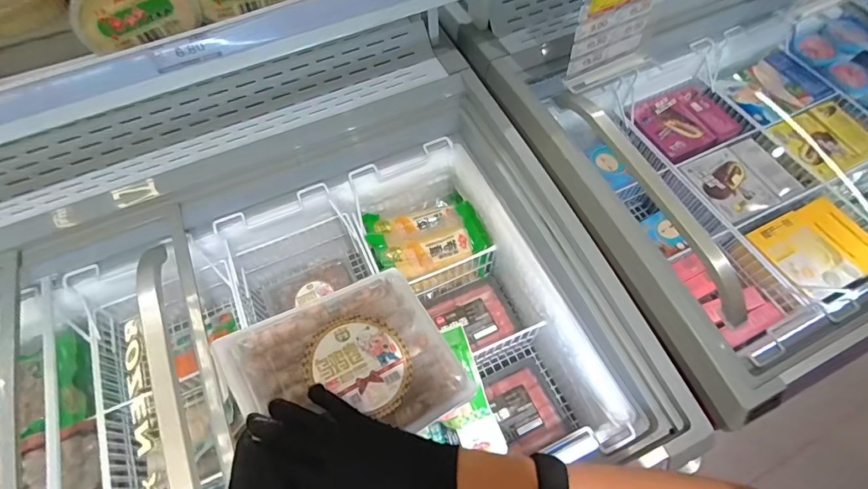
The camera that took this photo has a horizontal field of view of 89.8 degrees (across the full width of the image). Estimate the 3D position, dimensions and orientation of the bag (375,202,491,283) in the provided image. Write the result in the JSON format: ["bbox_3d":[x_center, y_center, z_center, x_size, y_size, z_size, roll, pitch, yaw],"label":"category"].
[{"bbox_3d":[-0.001,0.001,0.973,0.245,0.040,0.110,-26,63,-12],"label":"bag"}]

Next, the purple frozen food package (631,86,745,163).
[{"bbox_3d":[0.646,-0.314,1.118,0.243,0.037,0.175,-22,62,-10],"label":"purple frozen food package"}]

